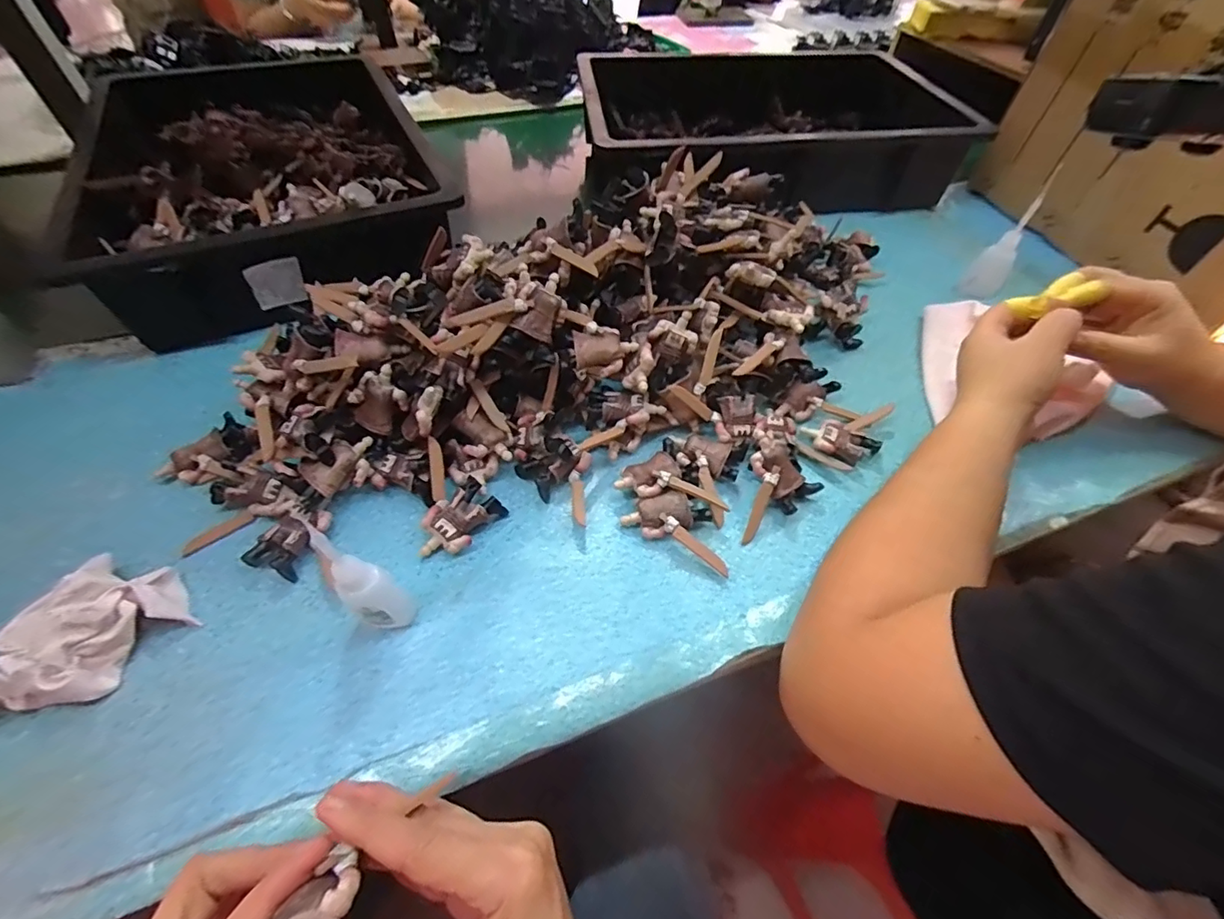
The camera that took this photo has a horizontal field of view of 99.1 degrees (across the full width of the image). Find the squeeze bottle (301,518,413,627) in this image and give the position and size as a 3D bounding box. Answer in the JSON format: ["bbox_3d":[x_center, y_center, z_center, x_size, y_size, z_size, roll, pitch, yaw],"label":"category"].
[{"bbox_3d":[-0.140,0.065,0.289,0.033,0.096,0.027,38,60,24],"label":"squeeze bottle"}]

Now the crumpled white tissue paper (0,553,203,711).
[{"bbox_3d":[-0.308,0.103,0.297,0.067,0.031,0.102,34,58,21],"label":"crumpled white tissue paper"}]

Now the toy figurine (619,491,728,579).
[{"bbox_3d":[0.049,0.045,0.361,0.076,0.020,0.033,23,55,15],"label":"toy figurine"}]

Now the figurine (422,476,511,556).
[{"bbox_3d":[-0.105,0.041,0.356,0.034,0.021,0.057,32,58,20],"label":"figurine"}]

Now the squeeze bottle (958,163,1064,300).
[{"bbox_3d":[0.388,-0.213,0.507,0.034,0.113,0.031,36,59,23],"label":"squeeze bottle"}]

